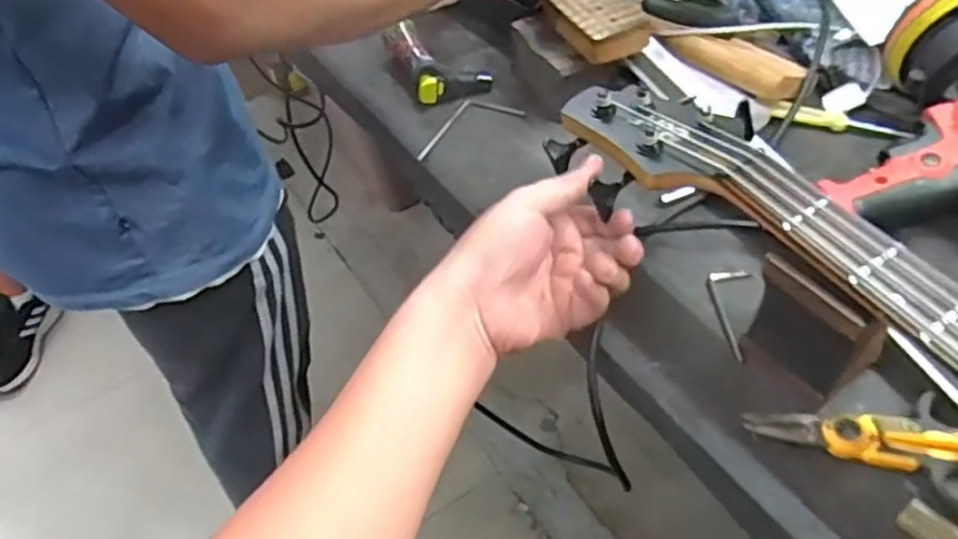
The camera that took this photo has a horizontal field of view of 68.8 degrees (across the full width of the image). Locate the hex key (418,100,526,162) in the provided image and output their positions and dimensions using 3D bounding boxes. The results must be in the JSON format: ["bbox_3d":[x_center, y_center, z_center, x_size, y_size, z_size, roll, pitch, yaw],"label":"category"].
[{"bbox_3d":[-0.015,-0.138,0.659,0.108,0.010,0.050,-21,50,-13],"label":"hex key"}]

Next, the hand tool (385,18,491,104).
[{"bbox_3d":[-0.041,-0.213,0.702,0.075,0.034,0.112,-19,49,-11],"label":"hand tool"}]

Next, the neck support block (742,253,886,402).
[{"bbox_3d":[0.202,0.032,0.418,0.048,0.089,0.064,-30,52,-20],"label":"neck support block"}]

